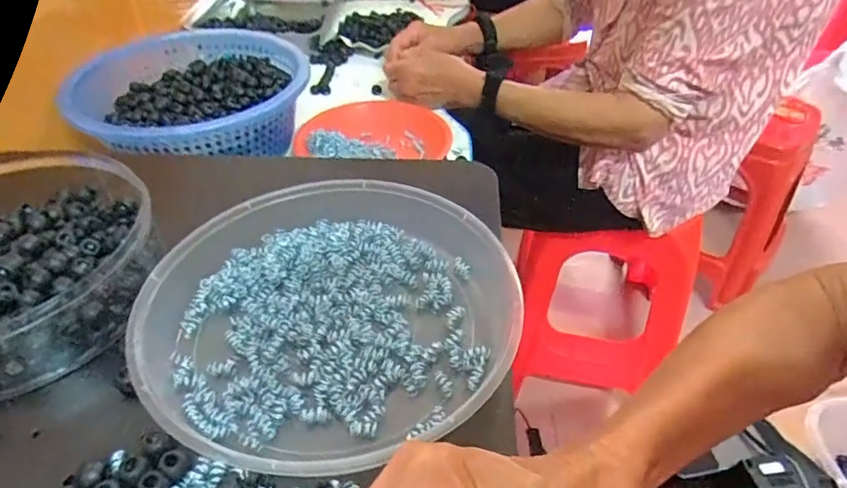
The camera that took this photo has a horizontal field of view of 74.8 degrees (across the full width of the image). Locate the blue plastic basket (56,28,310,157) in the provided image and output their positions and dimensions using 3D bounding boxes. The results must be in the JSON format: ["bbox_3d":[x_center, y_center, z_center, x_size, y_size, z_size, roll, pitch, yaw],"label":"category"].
[{"bbox_3d":[-0.277,-0.179,0.688,0.263,0.080,0.275,-12,42,-14],"label":"blue plastic basket"}]

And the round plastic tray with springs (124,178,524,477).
[{"bbox_3d":[-0.059,0.036,0.361,0.229,0.038,0.210,0,40,0],"label":"round plastic tray with springs"}]

